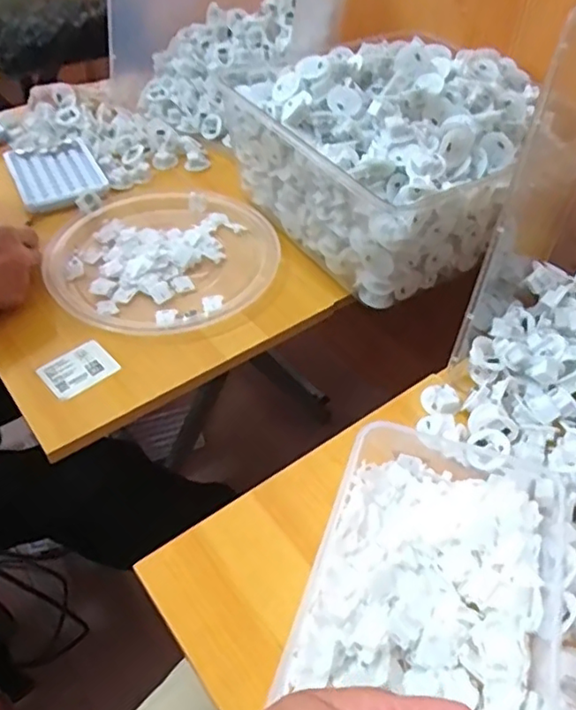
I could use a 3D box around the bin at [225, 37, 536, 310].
[{"bbox_3d":[0.111,-0.209,0.636,0.250,0.153,0.279,-23,51,-21],"label":"bin"}]

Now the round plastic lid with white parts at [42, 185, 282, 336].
[{"bbox_3d":[-0.126,-0.120,0.663,0.231,0.027,0.270,6,47,5],"label":"round plastic lid with white parts"}]

